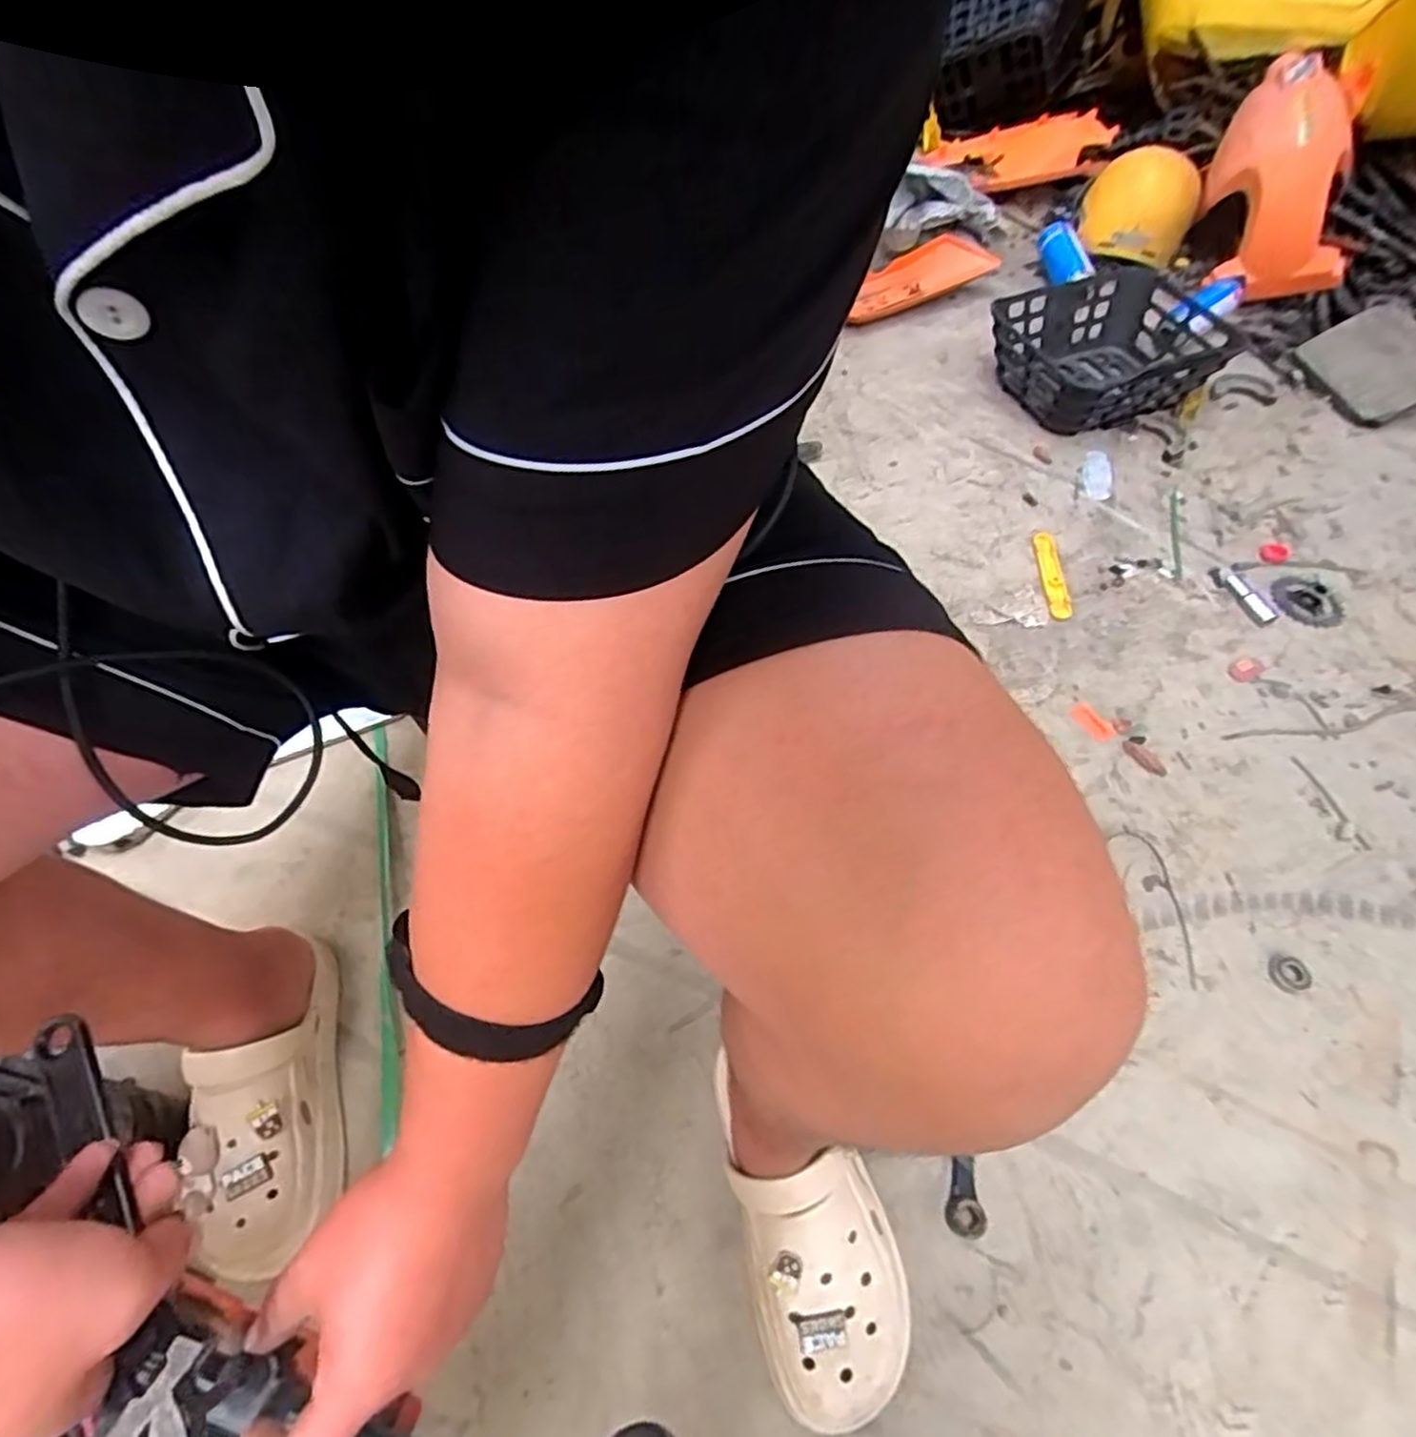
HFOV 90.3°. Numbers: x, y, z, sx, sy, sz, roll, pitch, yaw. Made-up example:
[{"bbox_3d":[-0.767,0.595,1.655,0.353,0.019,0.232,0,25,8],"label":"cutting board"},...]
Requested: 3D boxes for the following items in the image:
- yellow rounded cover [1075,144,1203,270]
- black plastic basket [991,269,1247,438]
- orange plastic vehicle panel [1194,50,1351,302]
[{"bbox_3d":[0.768,-0.913,1.255,0.188,0.099,0.273,25,61,15],"label":"yellow rounded cover"},{"bbox_3d":[0.642,-0.591,1.122,0.357,0.098,0.283,-25,61,-16],"label":"black plastic basket"},{"bbox_3d":[0.925,-0.876,1.137,0.178,0.156,0.362,0,88,-1],"label":"orange plastic vehicle panel"}]

